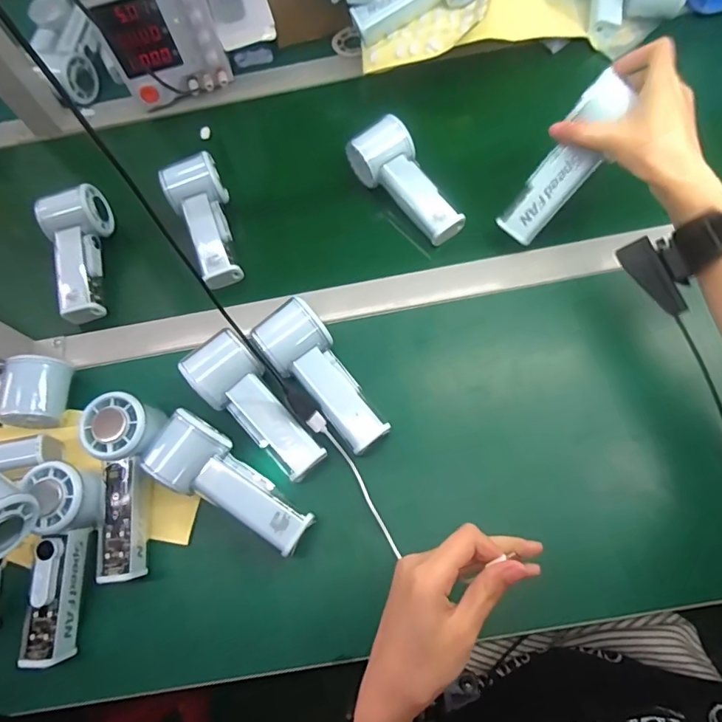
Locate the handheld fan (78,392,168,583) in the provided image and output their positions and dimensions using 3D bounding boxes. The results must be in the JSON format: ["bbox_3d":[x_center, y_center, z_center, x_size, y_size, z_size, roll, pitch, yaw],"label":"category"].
[{"bbox_3d":[-0.201,0.105,0.406,0.056,0.052,0.147,-5,67,5],"label":"handheld fan"}]

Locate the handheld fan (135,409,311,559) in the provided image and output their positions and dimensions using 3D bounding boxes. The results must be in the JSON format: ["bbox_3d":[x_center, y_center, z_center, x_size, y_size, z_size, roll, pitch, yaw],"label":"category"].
[{"bbox_3d":[-0.114,0.106,0.408,0.155,0.057,0.059,36,76,19],"label":"handheld fan"}]

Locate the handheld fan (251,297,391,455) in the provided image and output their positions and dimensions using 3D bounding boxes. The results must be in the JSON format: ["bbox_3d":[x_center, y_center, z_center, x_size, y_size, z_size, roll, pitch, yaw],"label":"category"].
[{"bbox_3d":[-0.034,0.015,0.433,0.058,0.050,0.146,-37,69,-9],"label":"handheld fan"}]

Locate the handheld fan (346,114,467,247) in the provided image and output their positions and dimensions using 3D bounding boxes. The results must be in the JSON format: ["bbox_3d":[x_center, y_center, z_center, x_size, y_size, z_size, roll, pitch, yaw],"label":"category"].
[{"bbox_3d":[0.050,-0.187,0.504,0.057,0.041,0.139,-32,68,-7],"label":"handheld fan"}]

